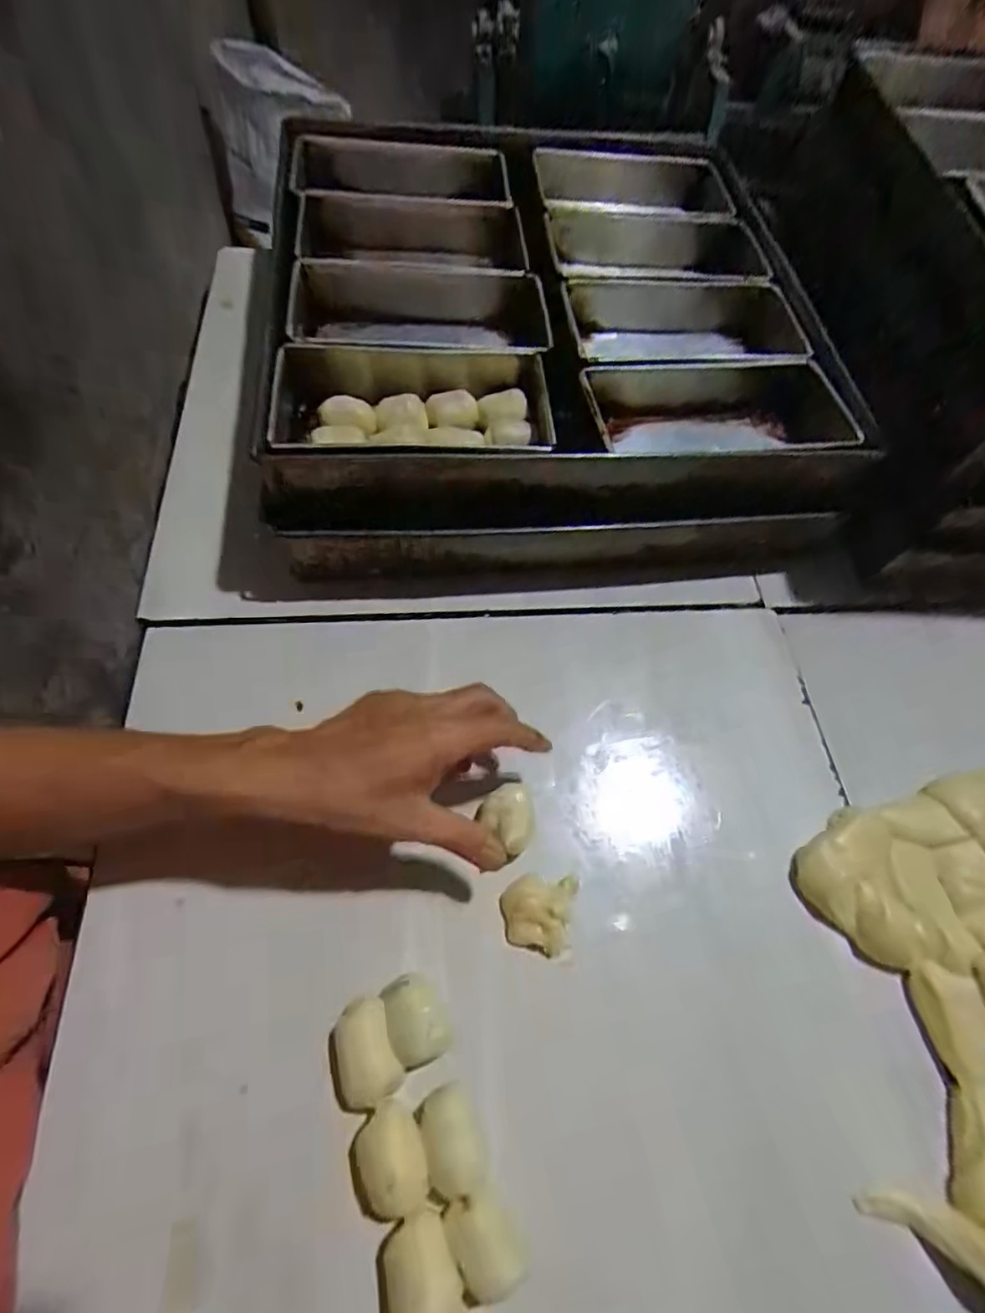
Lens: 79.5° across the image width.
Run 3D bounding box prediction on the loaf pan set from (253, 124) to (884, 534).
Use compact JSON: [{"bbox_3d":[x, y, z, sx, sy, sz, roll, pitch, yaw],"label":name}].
[{"bbox_3d":[0.041,-0.303,0.543,0.470,0.102,0.469,-5,62,-5],"label":"loaf pan set"}]

